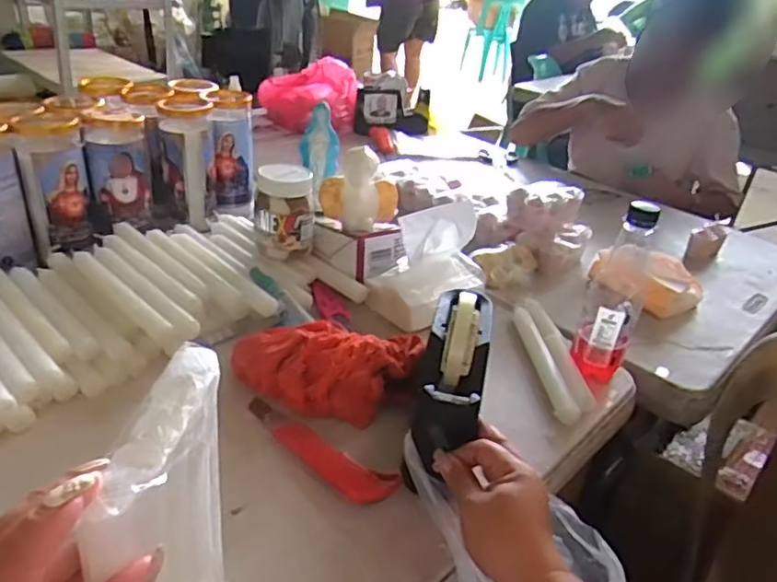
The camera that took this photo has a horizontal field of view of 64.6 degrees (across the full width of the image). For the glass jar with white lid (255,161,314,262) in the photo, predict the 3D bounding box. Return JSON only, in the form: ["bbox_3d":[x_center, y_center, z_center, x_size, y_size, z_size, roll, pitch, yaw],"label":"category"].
[{"bbox_3d":[-0.126,-0.100,0.751,0.065,0.090,0.065,5,30,-3],"label":"glass jar with white lid"}]

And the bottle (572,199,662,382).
[{"bbox_3d":[0.235,0.002,0.638,0.057,0.175,0.060,18,32,20],"label":"bottle"}]

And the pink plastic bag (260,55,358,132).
[{"bbox_3d":[-0.182,-0.447,1.409,0.220,0.136,0.136,0,31,-10],"label":"pink plastic bag"}]

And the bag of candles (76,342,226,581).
[{"bbox_3d":[-0.115,0.137,0.337,0.029,0.200,0.109,11,38,0],"label":"bag of candles"}]

